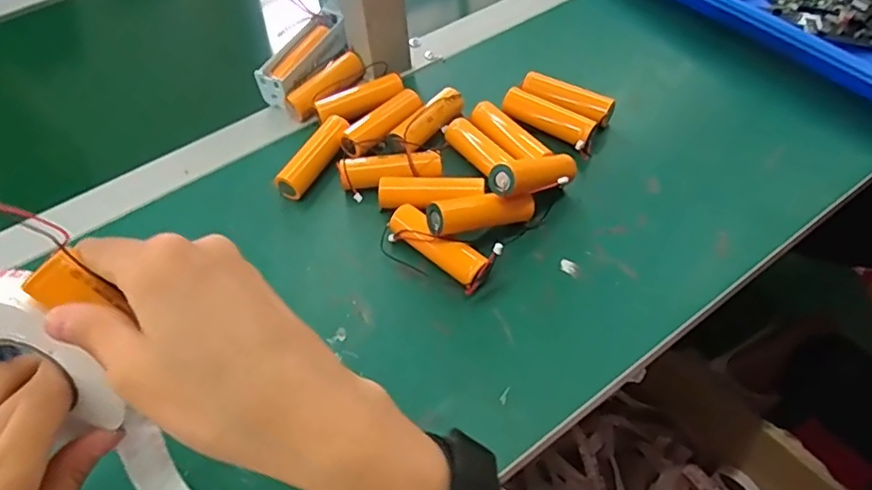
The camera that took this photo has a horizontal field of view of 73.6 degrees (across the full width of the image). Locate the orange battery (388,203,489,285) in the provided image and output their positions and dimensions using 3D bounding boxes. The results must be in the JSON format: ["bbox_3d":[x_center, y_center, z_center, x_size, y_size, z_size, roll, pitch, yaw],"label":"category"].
[{"bbox_3d":[0.000,0.002,0.373,0.073,0.024,0.022,36,62,25],"label":"orange battery"}]

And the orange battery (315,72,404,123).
[{"bbox_3d":[-0.060,-0.114,0.464,0.071,0.022,0.022,-27,57,-17],"label":"orange battery"}]

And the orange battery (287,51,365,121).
[{"bbox_3d":[-0.089,-0.130,0.476,0.020,0.017,0.071,31,60,23],"label":"orange battery"}]

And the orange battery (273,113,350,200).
[{"bbox_3d":[-0.088,-0.065,0.428,0.022,0.018,0.076,23,57,18],"label":"orange battery"}]

